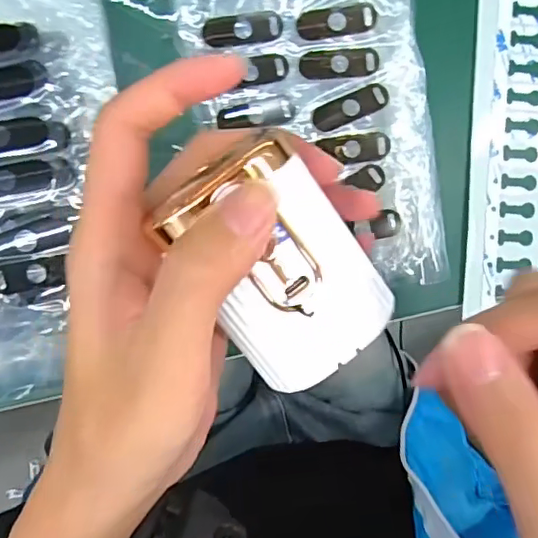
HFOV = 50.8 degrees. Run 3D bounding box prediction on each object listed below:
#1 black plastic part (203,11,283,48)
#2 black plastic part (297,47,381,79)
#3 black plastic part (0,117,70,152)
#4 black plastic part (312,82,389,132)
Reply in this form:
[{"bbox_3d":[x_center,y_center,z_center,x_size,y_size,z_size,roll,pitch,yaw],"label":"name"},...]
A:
[{"bbox_3d":[-0.013,-0.121,0.288,0.039,0.006,0.015,-5,95,-8],"label":"black plastic part"},{"bbox_3d":[0.036,-0.106,0.289,0.039,0.004,0.014,-4,95,-8],"label":"black plastic part"},{"bbox_3d":[-0.117,-0.061,0.258,0.047,0.006,0.015,-7,95,-8],"label":"black plastic part"},{"bbox_3d":[0.042,-0.084,0.295,0.040,0.004,0.014,-22,97,7],"label":"black plastic part"}]

